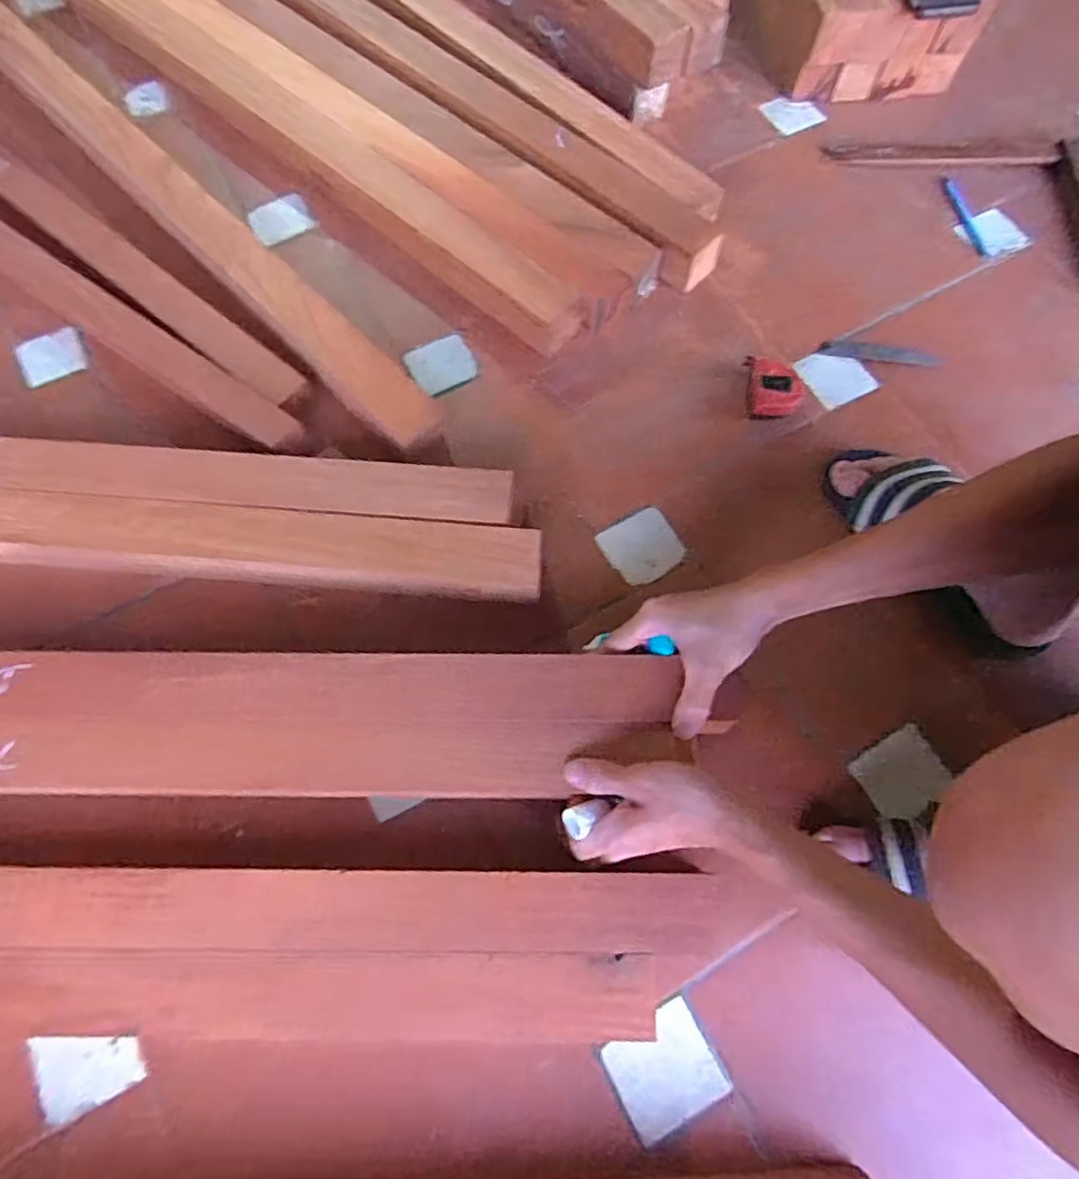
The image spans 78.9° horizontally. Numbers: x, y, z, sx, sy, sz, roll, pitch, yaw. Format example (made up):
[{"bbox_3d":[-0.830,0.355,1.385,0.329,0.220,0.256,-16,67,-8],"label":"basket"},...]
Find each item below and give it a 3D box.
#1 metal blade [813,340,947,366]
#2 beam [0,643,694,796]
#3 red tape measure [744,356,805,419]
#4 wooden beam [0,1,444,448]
[{"bbox_3d":[0.392,-0.272,0.751,0.139,0.004,0.029,9,69,3],"label":"metal blade"},{"bbox_3d":[-0.438,0.104,0.556,1.086,0.073,0.138,0,69,1],"label":"beam"},{"bbox_3d":[0.252,-0.220,0.714,0.054,0.038,0.075,0,69,-1],"label":"red tape measure"},{"bbox_3d":[-0.495,-0.528,0.798,0.081,0.058,1.103,-41,75,-15],"label":"wooden beam"}]

